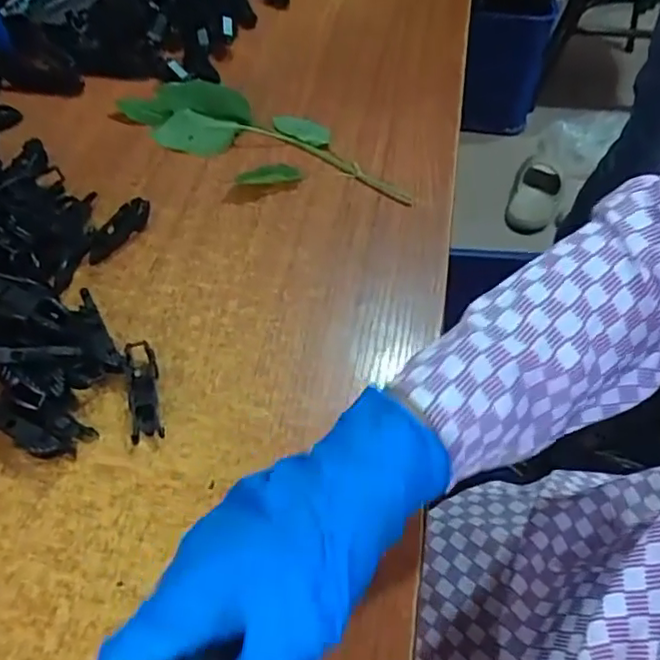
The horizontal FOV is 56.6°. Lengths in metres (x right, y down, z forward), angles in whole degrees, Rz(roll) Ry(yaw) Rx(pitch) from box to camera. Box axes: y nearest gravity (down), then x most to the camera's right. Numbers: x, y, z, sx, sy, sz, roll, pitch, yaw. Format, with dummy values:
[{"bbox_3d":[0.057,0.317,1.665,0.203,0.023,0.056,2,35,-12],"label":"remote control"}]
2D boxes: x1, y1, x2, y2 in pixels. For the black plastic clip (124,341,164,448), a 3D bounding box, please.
[{"bbox_3d":[-0.123,0.037,0.406,0.019,0.013,0.079,-11,53,-8],"label":"black plastic clip"}]

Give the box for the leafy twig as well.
[{"bbox_3d":[-0.064,-0.175,0.571,0.294,0.022,0.103,29,58,21],"label":"leafy twig"}]

